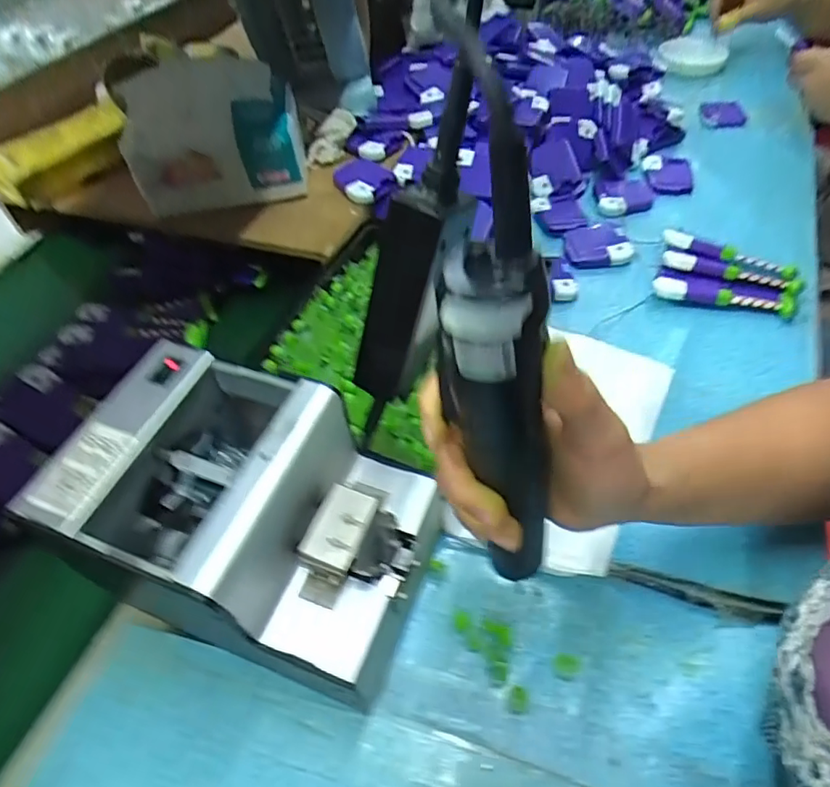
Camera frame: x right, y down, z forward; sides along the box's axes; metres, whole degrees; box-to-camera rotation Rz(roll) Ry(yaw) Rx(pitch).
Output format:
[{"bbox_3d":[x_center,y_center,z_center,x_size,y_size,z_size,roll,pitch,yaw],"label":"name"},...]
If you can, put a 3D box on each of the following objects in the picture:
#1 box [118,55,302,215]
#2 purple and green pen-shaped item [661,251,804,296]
[{"bbox_3d":[-0.201,-0.268,0.582,0.159,0.089,0.141,-9,51,-2],"label":"box"},{"bbox_3d":[0.299,-0.115,0.537,0.122,0.013,0.020,22,57,17],"label":"purple and green pen-shaped item"}]

